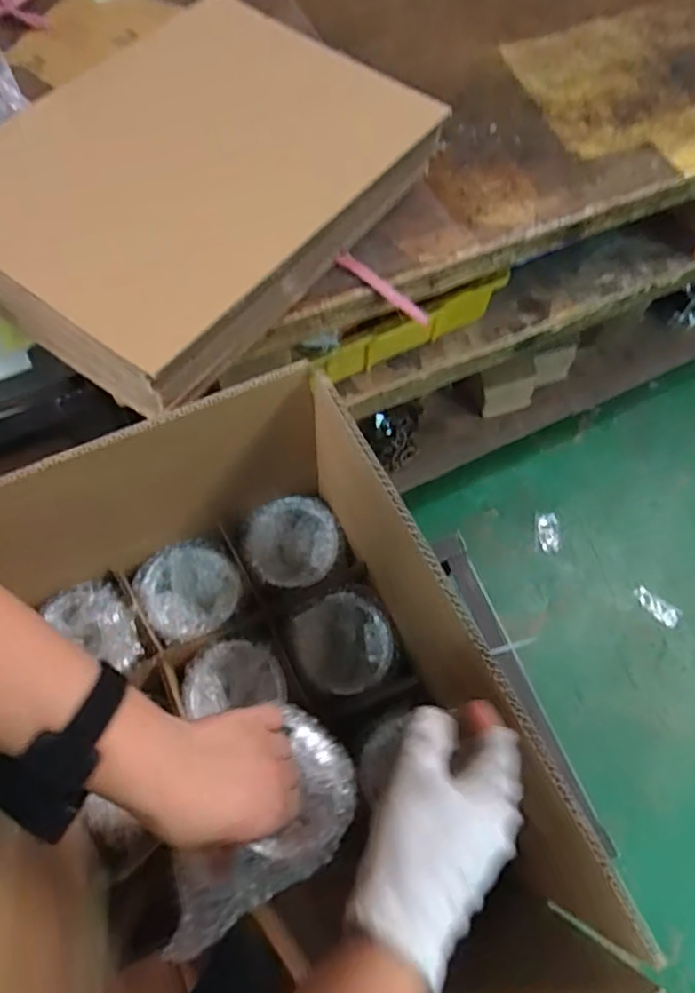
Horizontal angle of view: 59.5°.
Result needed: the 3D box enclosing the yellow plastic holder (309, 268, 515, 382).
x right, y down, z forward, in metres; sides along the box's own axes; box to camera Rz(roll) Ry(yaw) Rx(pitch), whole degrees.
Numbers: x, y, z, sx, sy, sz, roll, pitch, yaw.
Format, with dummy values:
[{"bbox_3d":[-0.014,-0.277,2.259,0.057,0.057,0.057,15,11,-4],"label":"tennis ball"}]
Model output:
[{"bbox_3d":[0.083,-0.216,0.802,0.275,0.088,0.019,-27,70,-13],"label":"yellow plastic holder"}]

